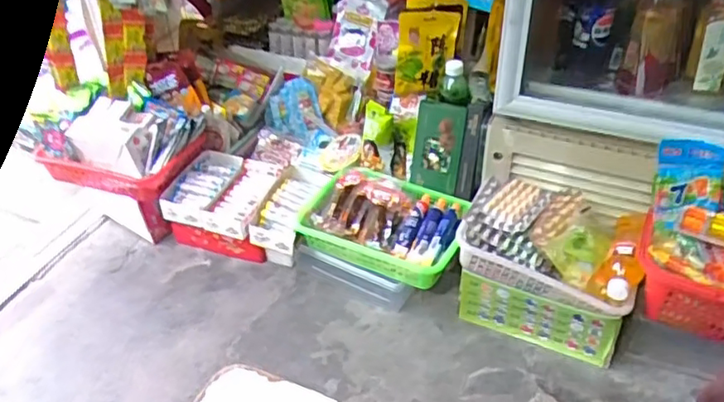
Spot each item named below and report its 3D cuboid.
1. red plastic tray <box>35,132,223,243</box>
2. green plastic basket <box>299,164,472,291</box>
[{"bbox_3d":[-0.435,-0.048,1.220,0.260,0.164,0.199,11,39,16],"label":"red plastic tray"},{"bbox_3d":[0.043,0.034,1.076,0.273,0.067,0.186,14,40,20],"label":"green plastic basket"}]

